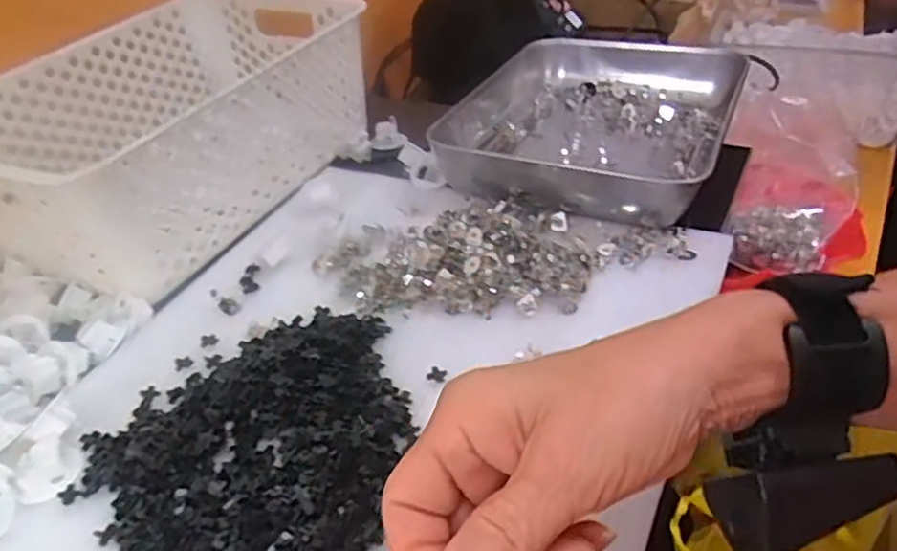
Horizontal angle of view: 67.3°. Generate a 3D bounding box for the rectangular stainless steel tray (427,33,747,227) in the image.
[{"bbox_3d":[0.109,-0.128,0.535,0.199,0.045,0.249,15,44,24],"label":"rectangular stainless steel tray"}]

